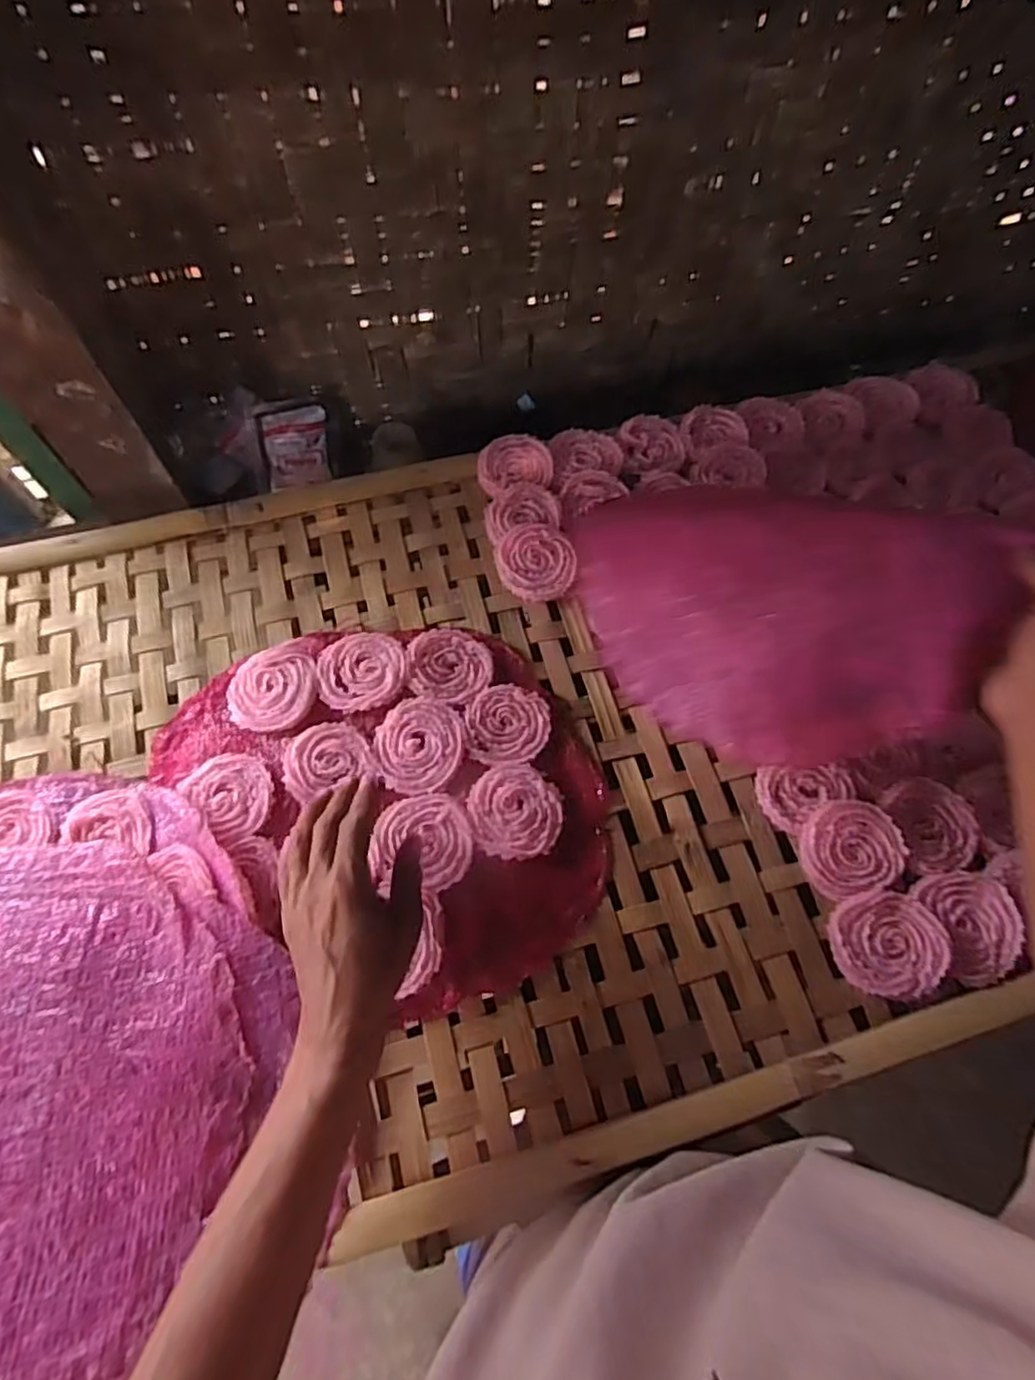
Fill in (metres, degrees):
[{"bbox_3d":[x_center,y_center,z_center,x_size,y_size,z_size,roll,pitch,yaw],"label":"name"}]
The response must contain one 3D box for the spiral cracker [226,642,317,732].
[{"bbox_3d":[-0.208,-0.004,0.556,0.073,0.008,0.079,-1,66,-1],"label":"spiral cracker"}]

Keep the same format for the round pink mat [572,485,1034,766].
[{"bbox_3d":[0.194,-0.054,0.499,0.309,0.029,0.205,6,82,20],"label":"round pink mat"}]

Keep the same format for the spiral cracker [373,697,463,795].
[{"bbox_3d":[-0.083,0.045,0.549,0.071,0.006,0.079,-11,67,-5],"label":"spiral cracker"}]

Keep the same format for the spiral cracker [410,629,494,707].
[{"bbox_3d":[-0.060,-0.022,0.582,0.071,0.010,0.073,0,66,0],"label":"spiral cracker"}]

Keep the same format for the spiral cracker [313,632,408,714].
[{"bbox_3d":[-0.135,-0.017,0.573,0.075,0.006,0.072,0,66,0],"label":"spiral cracker"}]

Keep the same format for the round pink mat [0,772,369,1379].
[{"bbox_3d":[-0.342,0.252,0.446,0.354,0.042,0.386,-28,69,-12],"label":"round pink mat"}]

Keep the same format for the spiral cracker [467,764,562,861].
[{"bbox_3d":[-0.002,0.097,0.529,0.072,0.008,0.074,0,66,0],"label":"spiral cracker"}]

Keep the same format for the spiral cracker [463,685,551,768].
[{"bbox_3d":[-0.008,0.028,0.560,0.072,0.005,0.071,0,66,0],"label":"spiral cracker"}]

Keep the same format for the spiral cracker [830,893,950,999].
[{"bbox_3d":[0.279,0.191,0.492,0.078,0.017,0.072,0,66,0],"label":"spiral cracker"}]

